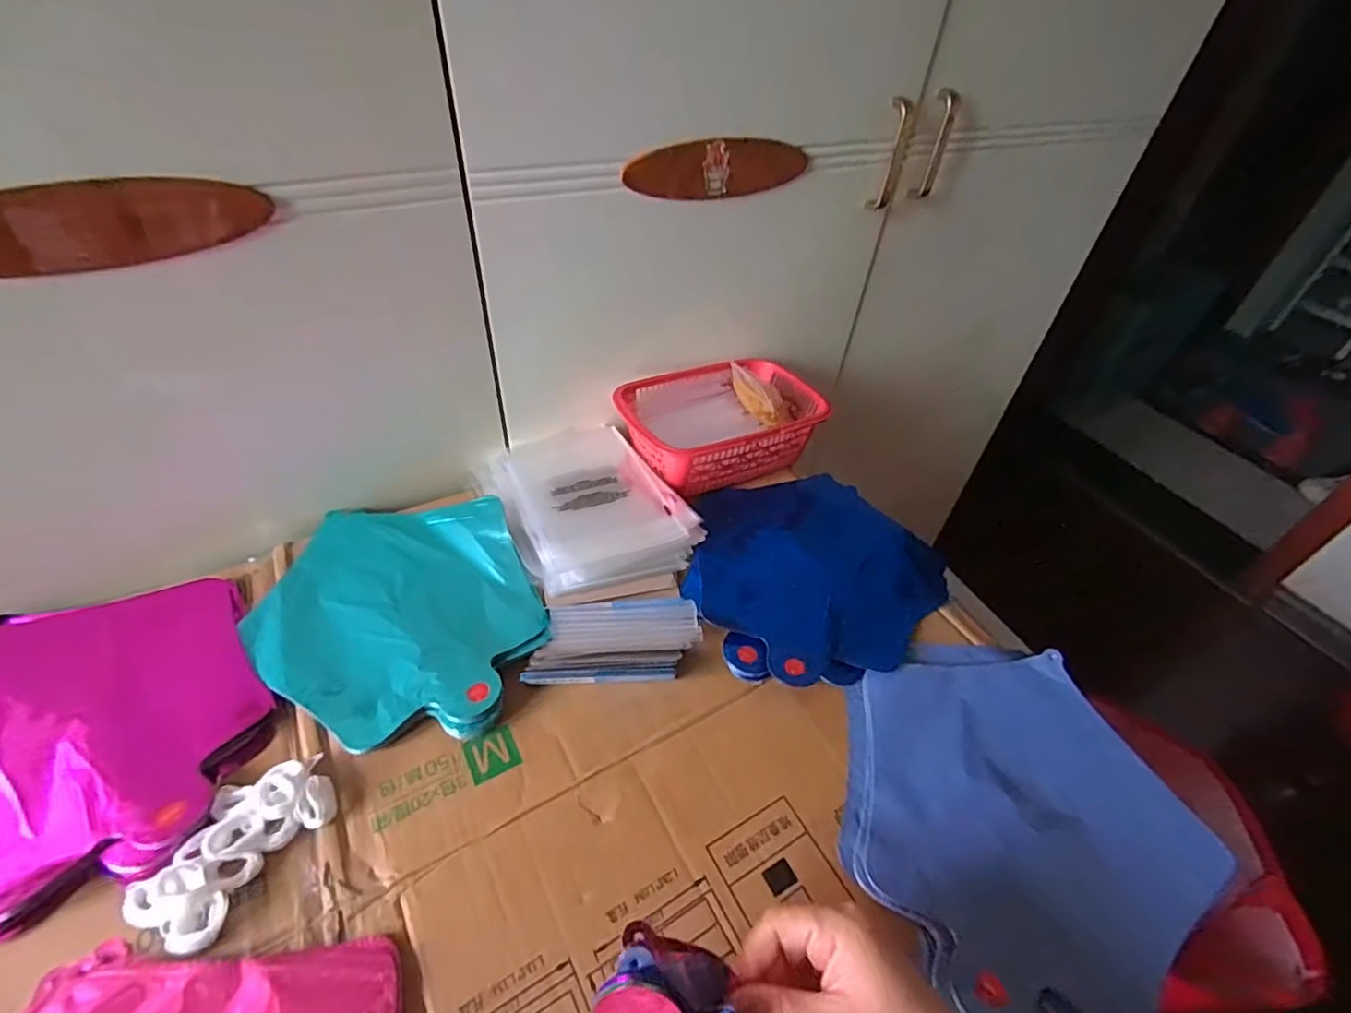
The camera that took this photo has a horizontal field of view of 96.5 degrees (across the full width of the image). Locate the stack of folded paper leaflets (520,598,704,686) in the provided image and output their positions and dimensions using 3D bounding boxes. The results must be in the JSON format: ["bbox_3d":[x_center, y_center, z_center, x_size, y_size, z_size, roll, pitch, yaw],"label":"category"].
[{"bbox_3d":[-0.045,0.103,0.465,0.126,0.018,0.076,0,43,-7],"label":"stack of folded paper leaflets"}]

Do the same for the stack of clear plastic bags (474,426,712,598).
[{"bbox_3d":[-0.094,-0.015,0.601,0.156,0.028,0.233,-19,48,-24],"label":"stack of clear plastic bags"}]

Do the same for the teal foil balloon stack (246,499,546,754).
[{"bbox_3d":[-0.226,0.080,0.493,0.205,0.022,0.252,-16,47,-22],"label":"teal foil balloon stack"}]

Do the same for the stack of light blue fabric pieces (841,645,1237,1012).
[{"bbox_3d":[0.229,0.202,0.416,0.239,0.010,0.223,-22,50,-27],"label":"stack of light blue fabric pieces"}]

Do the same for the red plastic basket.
[{"bbox_3d":[0.047,-0.092,0.656,0.207,0.076,0.135,-18,48,-23],"label":"red plastic basket"}]

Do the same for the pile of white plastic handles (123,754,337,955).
[{"bbox_3d":[-0.266,0.204,0.367,0.062,0.016,0.105,23,46,18],"label":"pile of white plastic handles"}]

